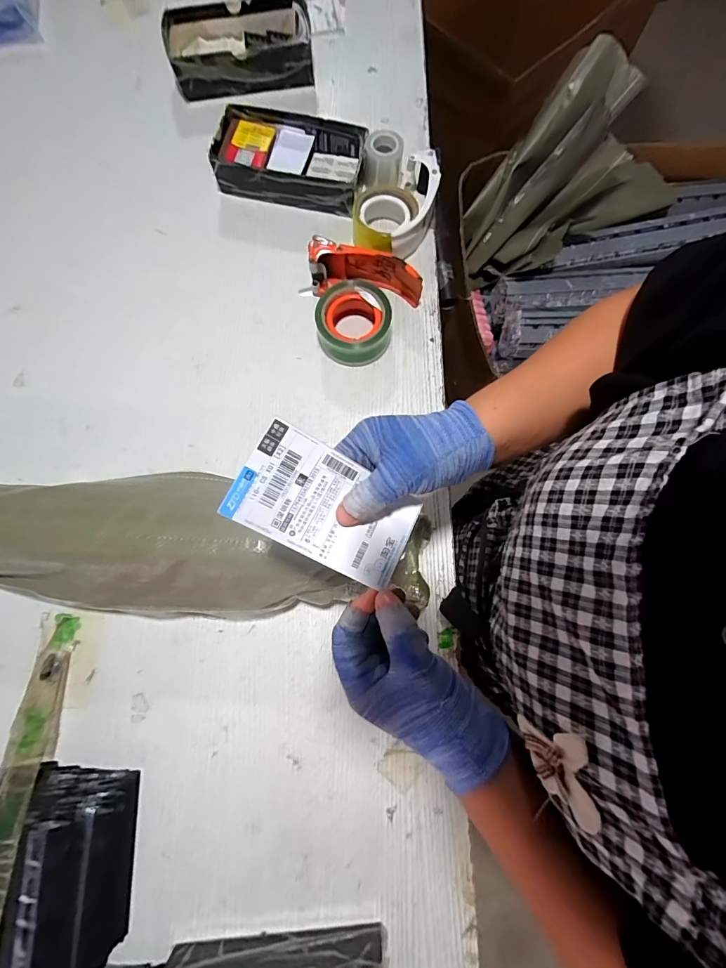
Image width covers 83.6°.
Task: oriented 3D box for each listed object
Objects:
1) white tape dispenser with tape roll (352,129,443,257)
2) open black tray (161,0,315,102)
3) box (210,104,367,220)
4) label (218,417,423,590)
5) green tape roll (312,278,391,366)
[{"bbox_3d":[0.047,-0.402,0.578,0.111,0.058,0.165,10,77,2],"label":"white tape dispenser with tape roll"},{"bbox_3d":[-0.195,-0.689,0.646,0.229,0.046,0.131,-10,77,-3],"label":"open black tray"},{"bbox_3d":[-0.106,-0.479,0.607,0.213,0.056,0.115,10,77,2],"label":"box"},{"bbox_3d":[-0.025,0.017,0.291,0.129,0.014,0.074,30,88,-15],"label":"label"},{"bbox_3d":[-0.012,-0.212,0.543,0.096,0.059,0.091,0,77,0],"label":"green tape roll"}]

